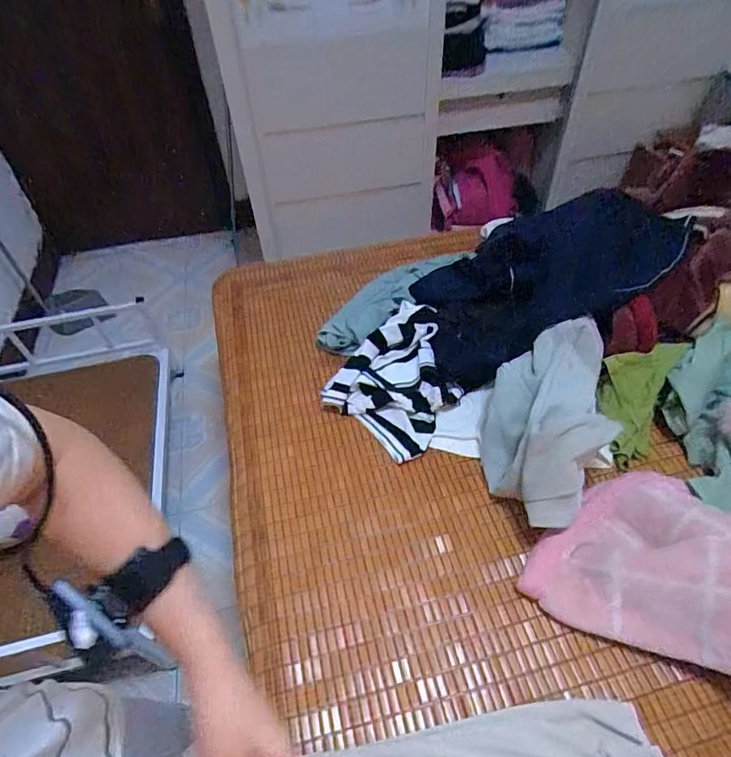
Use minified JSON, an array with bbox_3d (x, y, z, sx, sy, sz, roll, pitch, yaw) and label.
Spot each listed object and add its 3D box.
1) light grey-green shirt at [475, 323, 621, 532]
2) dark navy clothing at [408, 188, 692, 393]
[{"bbox_3d":[0.335,0.053,0.875,0.202,0.171,0.435,14,51,15],"label":"light grey-green shirt"},{"bbox_3d":[0.408,-0.248,1.122,0.665,0.138,0.377,-24,52,-17],"label":"dark navy clothing"}]

